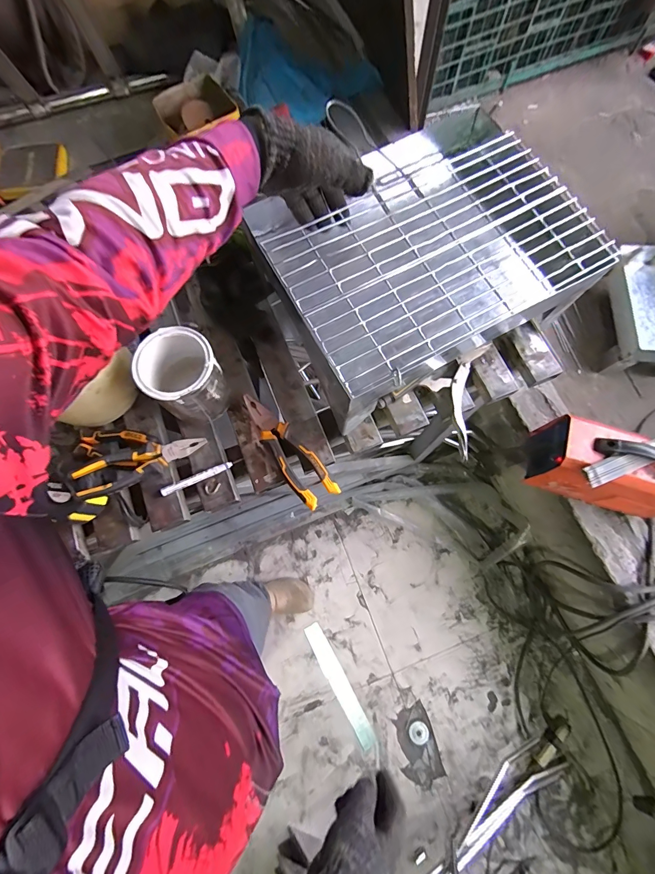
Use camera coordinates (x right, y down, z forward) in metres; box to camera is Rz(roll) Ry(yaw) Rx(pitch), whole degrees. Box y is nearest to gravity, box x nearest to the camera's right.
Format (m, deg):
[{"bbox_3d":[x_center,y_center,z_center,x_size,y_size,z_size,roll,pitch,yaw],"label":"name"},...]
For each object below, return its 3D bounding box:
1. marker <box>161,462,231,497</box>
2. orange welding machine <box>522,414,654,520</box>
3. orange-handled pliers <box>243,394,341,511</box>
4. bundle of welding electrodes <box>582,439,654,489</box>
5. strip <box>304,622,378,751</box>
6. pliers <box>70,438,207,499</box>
[{"bbox_3d":[-0.189,0.059,0.527,0.105,0.007,0.012,-23,77,-8],"label":"marker"},{"bbox_3d":[0.693,0.076,0.892,0.311,0.217,0.144,21,75,3],"label":"orange welding machine"},{"bbox_3d":[-0.061,0.015,0.528,0.052,0.015,0.191,-36,79,-11],"label":"orange-handled pliers"},{"bbox_3d":[0.707,0.034,0.800,0.295,0.032,0.047,-20,76,-8],"label":"bundle of welding electrodes"},{"bbox_3d":[0.038,0.810,1.203,0.058,0.009,0.386,-28,74,-13],"label":"strip"},{"bbox_3d":[-0.254,0.037,0.509,0.165,0.026,0.046,-22,73,-25],"label":"pliers"}]

